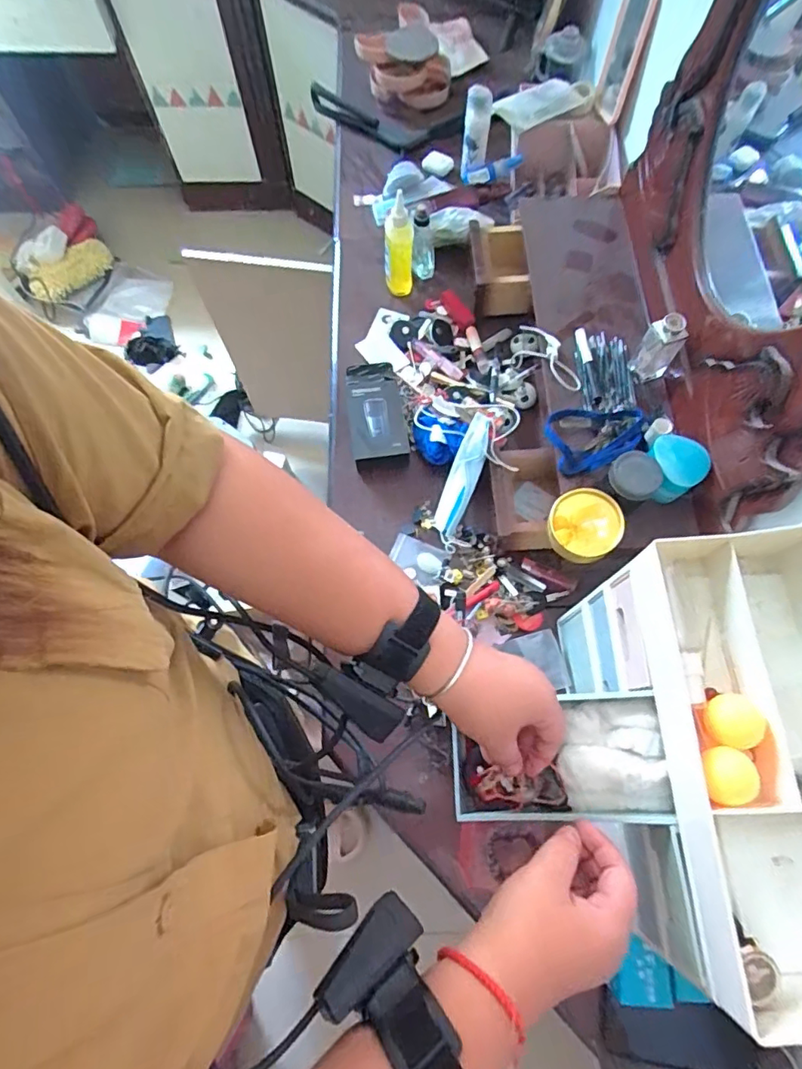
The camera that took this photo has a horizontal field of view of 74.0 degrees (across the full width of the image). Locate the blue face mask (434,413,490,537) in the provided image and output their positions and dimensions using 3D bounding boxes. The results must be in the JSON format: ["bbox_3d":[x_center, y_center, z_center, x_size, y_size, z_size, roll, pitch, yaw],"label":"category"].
[{"bbox_3d":[0.085,-0.081,0.728,0.037,0.022,0.164,21,103,8],"label":"blue face mask"}]

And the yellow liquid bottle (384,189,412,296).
[{"bbox_3d":[-0.004,-0.458,0.854,0.046,0.139,0.046,-1,70,0],"label":"yellow liquid bottle"}]

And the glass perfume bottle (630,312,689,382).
[{"bbox_3d":[0.334,-0.242,0.688,0.047,0.095,0.025,32,73,11],"label":"glass perfume bottle"}]

